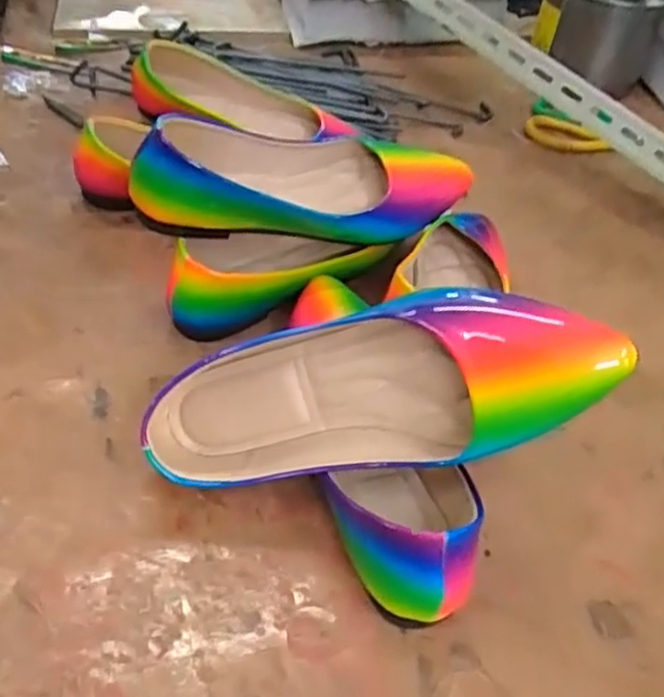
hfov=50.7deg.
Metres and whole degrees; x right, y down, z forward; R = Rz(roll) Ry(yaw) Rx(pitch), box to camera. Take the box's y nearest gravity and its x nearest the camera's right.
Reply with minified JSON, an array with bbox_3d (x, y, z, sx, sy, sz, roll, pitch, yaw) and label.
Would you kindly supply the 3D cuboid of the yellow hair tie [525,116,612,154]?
[{"bbox_3d":[0.252,-0.227,0.746,0.088,0.028,0.021,16,44,10],"label":"yellow hair tie"}]

